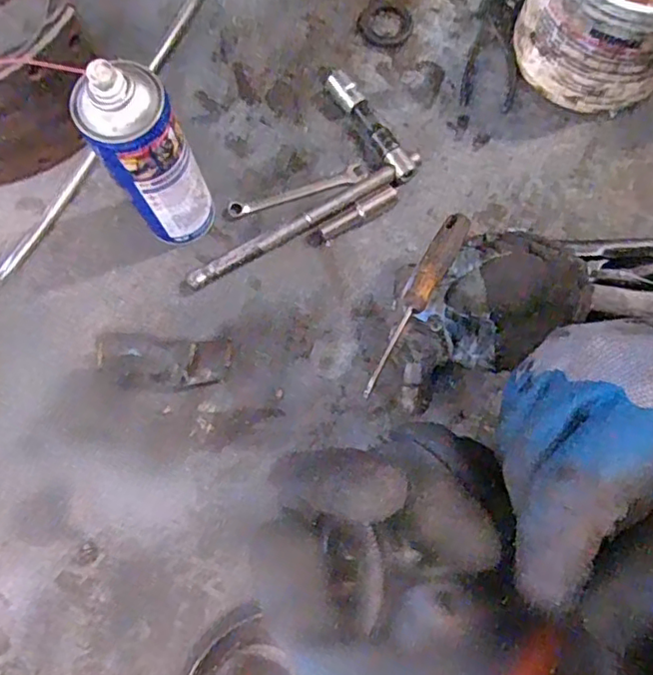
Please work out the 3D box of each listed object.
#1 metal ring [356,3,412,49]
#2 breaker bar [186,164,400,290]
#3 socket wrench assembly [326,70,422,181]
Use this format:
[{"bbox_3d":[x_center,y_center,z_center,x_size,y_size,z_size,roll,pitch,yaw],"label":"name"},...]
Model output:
[{"bbox_3d":[0.061,-0.329,0.626,0.055,0.004,0.055,0,76,0],"label":"metal ring"},{"bbox_3d":[-0.032,-0.104,0.566,0.215,0.021,0.017,-29,78,-7],"label":"breaker bar"},{"bbox_3d":[0.045,-0.209,0.589,0.026,0.020,0.134,-34,79,-8],"label":"socket wrench assembly"}]

